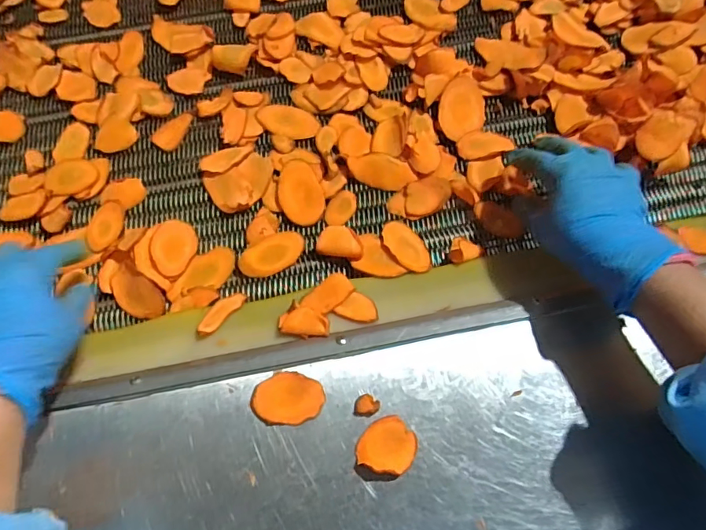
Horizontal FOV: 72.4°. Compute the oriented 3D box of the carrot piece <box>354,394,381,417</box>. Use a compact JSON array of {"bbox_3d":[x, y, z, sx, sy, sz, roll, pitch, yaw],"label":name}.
[{"bbox_3d":[0.010,0.104,0.358,0.018,0.006,0.015,3,67,2],"label":"carrot piece"}]

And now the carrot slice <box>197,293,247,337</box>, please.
[{"bbox_3d":[-0.115,0.041,0.416,0.021,0.007,0.053,26,44,13],"label":"carrot slice"}]

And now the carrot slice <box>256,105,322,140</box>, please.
[{"bbox_3d":[-0.069,-0.156,0.523,0.073,0.006,0.039,26,70,11],"label":"carrot slice"}]

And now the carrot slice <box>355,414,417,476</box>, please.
[{"bbox_3d":[0.025,0.129,0.343,0.041,0.013,0.038,0,67,1],"label":"carrot slice"}]

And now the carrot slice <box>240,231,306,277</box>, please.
[{"bbox_3d":[-0.078,-0.012,0.463,0.064,0.011,0.039,-32,71,-12],"label":"carrot slice"}]

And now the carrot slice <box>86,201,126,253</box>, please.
[{"bbox_3d":[-0.245,-0.038,0.477,0.032,0.006,0.051,0,67,1],"label":"carrot slice"}]

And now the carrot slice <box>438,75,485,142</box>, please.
[{"bbox_3d":[0.115,-0.167,0.507,0.049,0.004,0.079,2,67,2],"label":"carrot slice"}]

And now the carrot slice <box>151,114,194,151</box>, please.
[{"bbox_3d":[-0.191,-0.144,0.518,0.029,0.005,0.048,31,71,13],"label":"carrot slice"}]

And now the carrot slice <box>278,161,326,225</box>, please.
[{"bbox_3d":[-0.053,-0.074,0.487,0.043,0.007,0.069,-14,68,-5],"label":"carrot slice"}]

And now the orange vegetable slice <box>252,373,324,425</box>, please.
[{"bbox_3d":[-0.049,0.100,0.362,0.053,0.004,0.037,0,67,1],"label":"orange vegetable slice"}]

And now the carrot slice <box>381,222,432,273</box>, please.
[{"bbox_3d":[0.051,-0.017,0.453,0.033,0.005,0.063,-28,58,-17],"label":"carrot slice"}]

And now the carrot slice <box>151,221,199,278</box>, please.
[{"bbox_3d":[-0.170,-0.017,0.457,0.040,0.005,0.057,7,63,-18],"label":"carrot slice"}]

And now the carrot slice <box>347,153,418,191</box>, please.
[{"bbox_3d":[0.029,-0.095,0.488,0.069,0.012,0.034,8,97,-6],"label":"carrot slice"}]

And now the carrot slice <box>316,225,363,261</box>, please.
[{"bbox_3d":[-0.011,-0.020,0.452,0.042,0.018,0.030,7,68,4],"label":"carrot slice"}]

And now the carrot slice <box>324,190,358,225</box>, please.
[{"bbox_3d":[-0.012,-0.057,0.479,0.026,0.004,0.041,23,70,10],"label":"carrot slice"}]

